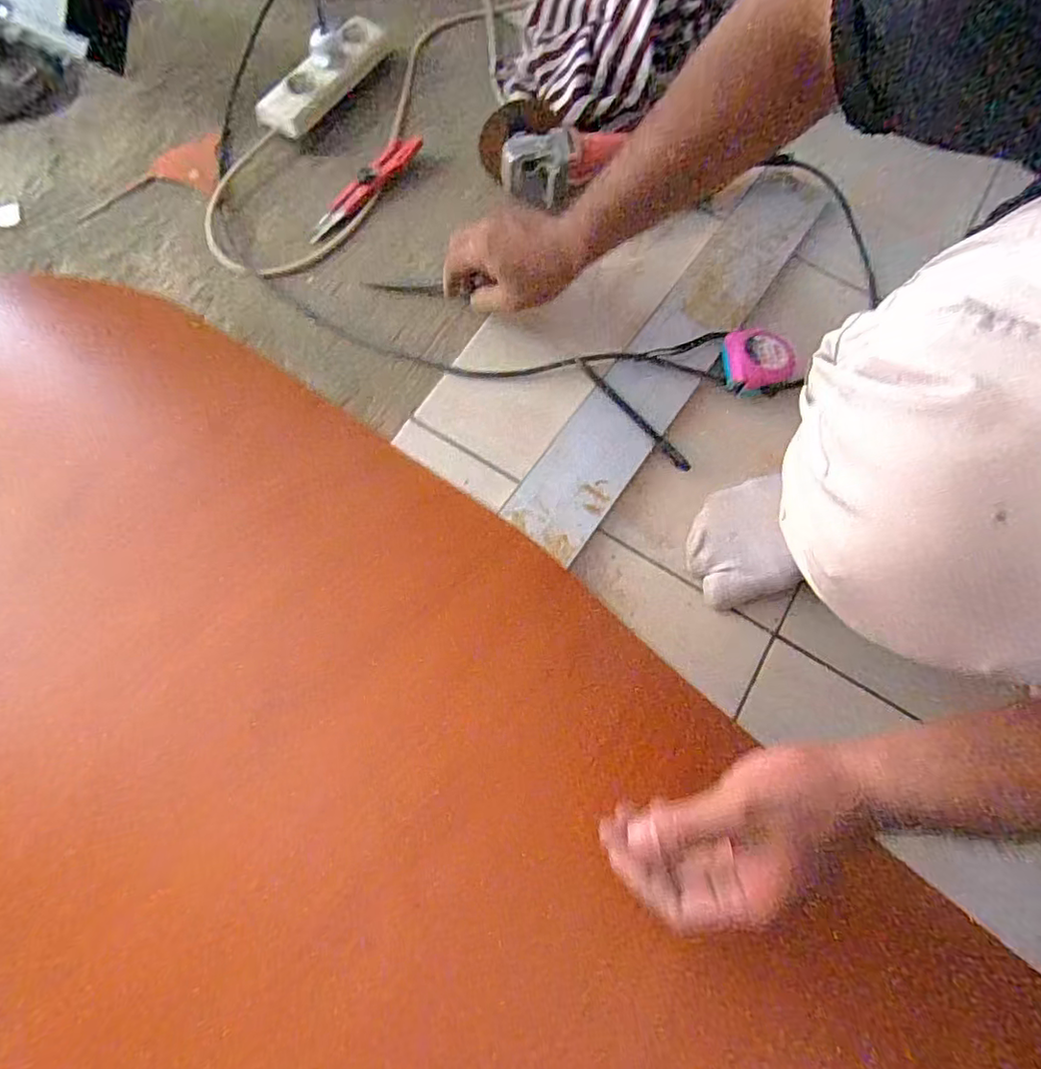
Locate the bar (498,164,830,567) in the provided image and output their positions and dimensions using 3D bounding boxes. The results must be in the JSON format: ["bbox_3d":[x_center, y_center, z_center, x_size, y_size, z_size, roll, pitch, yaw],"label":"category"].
[{"bbox_3d":[0.160,-0.198,0.602,0.089,0.010,0.517,34,75,8],"label":"bar"}]

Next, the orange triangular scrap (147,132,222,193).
[{"bbox_3d":[-0.388,-0.430,0.681,0.077,0.006,0.083,-8,73,-6],"label":"orange triangular scrap"}]

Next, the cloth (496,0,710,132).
[{"bbox_3d":[0.100,-0.603,0.687,0.221,0.118,0.331,17,73,4],"label":"cloth"}]

